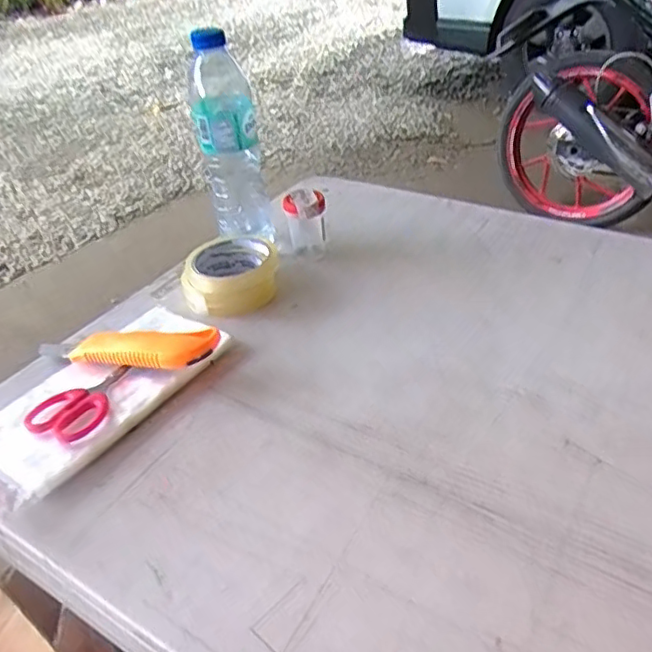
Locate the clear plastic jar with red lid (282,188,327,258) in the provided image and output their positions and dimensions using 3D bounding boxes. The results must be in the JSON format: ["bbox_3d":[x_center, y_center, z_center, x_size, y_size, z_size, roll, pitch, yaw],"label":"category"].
[{"bbox_3d":[-0.021,-0.110,0.672,0.043,0.069,0.033,-4,38,1],"label":"clear plastic jar with red lid"}]

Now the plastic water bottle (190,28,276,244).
[{"bbox_3d":[-0.099,-0.188,0.637,0.065,0.198,0.070,-10,38,-7],"label":"plastic water bottle"}]

